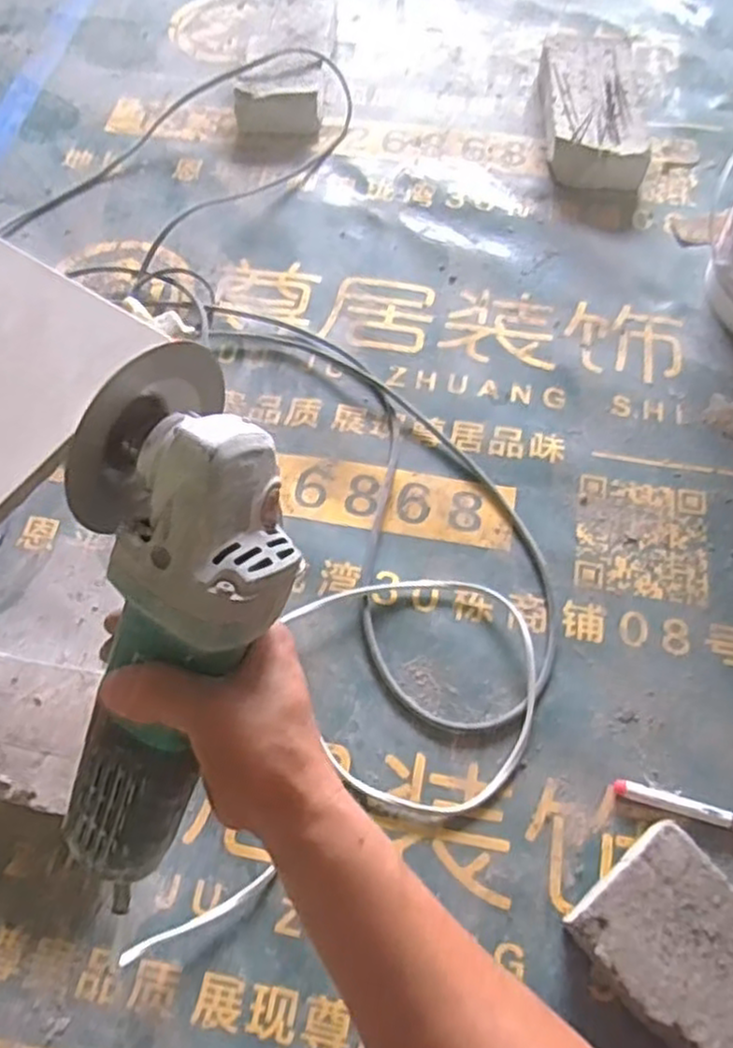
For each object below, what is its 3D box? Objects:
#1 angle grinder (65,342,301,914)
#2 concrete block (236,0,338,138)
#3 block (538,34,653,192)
[{"bbox_3d":[-0.092,0.056,0.350,0.091,0.106,0.263,17,109,9],"label":"angle grinder"},{"bbox_3d":[-0.100,-0.590,0.938,0.110,0.049,0.228,7,65,4],"label":"concrete block"},{"bbox_3d":[0.272,-0.502,0.884,0.116,0.051,0.246,2,64,2],"label":"block"}]

